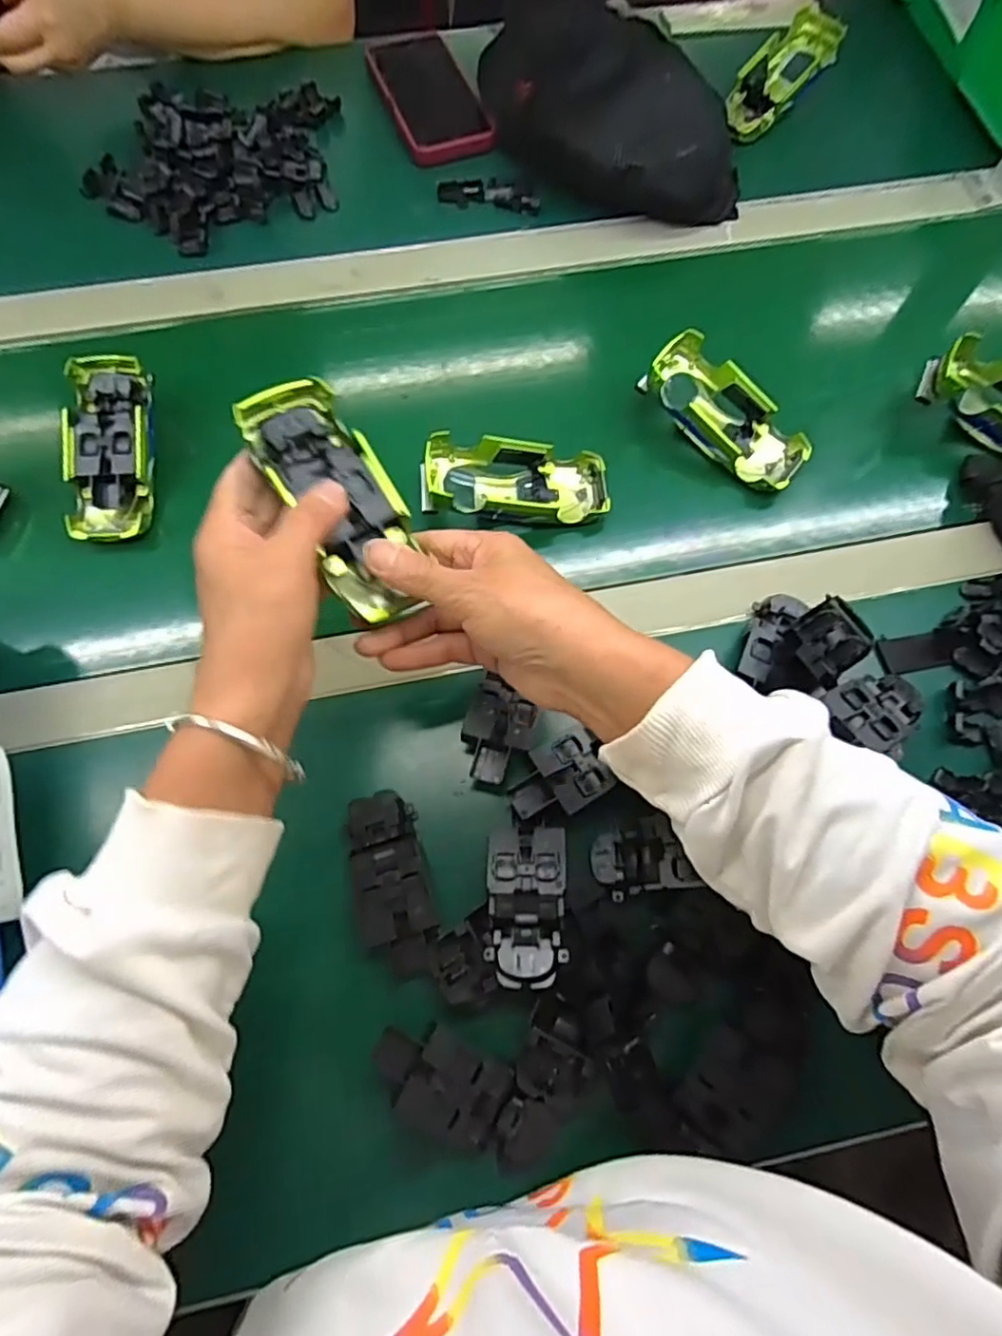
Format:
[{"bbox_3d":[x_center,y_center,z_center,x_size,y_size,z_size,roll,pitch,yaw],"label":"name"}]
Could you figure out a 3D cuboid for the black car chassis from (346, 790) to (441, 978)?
[{"bbox_3d":[-0.063,0.122,0.363,0.044,0.018,0.101,-14,73,-1],"label":"black car chassis"}]

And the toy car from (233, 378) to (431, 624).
[{"bbox_3d":[-0.085,-0.089,0.337,0.058,0.029,0.133,-26,87,-10],"label":"toy car"}]

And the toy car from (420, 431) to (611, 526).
[{"bbox_3d":[0.011,-0.132,0.453,0.131,0.041,0.058,-3,69,-2],"label":"toy car"}]

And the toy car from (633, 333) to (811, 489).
[{"bbox_3d":[0.166,-0.186,0.478,0.131,0.036,0.059,43,74,0],"label":"toy car"}]

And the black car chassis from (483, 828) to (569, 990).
[{"bbox_3d":[0.015,0.131,0.350,0.043,0.018,0.081,-1,73,3],"label":"black car chassis"}]

